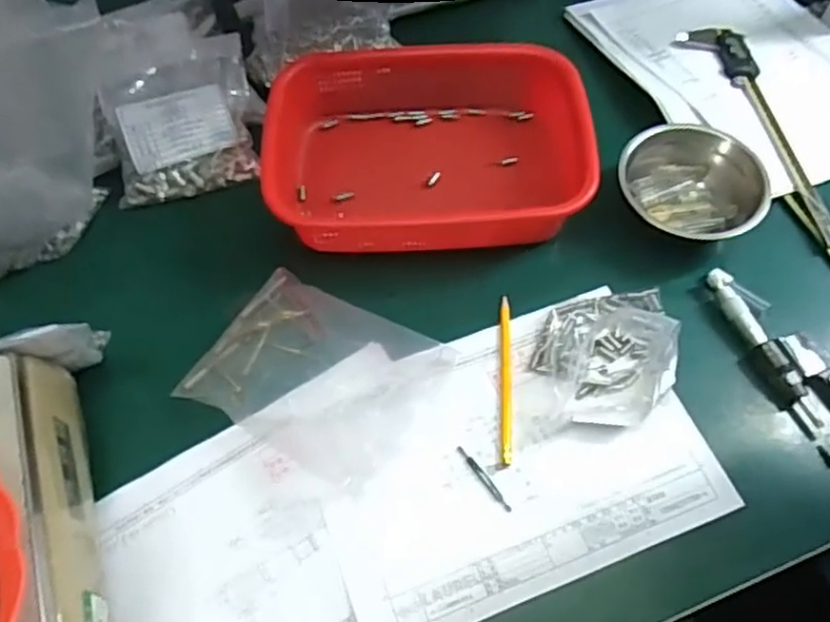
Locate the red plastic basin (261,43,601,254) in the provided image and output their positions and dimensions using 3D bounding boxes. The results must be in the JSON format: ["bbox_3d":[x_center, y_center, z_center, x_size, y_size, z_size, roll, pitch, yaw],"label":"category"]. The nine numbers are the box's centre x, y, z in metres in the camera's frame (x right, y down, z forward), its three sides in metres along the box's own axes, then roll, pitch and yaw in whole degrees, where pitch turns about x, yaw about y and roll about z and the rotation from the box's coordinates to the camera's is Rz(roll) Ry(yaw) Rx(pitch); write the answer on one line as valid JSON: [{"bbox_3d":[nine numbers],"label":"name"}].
[{"bbox_3d":[0.010,-0.164,0.663,0.295,0.068,0.209,-1,62,-1],"label":"red plastic basin"}]

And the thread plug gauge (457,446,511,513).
[{"bbox_3d":[0.055,0.132,0.546,0.007,0.004,0.063,-33,67,-17],"label":"thread plug gauge"}]

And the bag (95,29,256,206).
[{"bbox_3d":[-0.234,-0.196,0.691,0.138,0.031,0.163,-11,79,-12],"label":"bag"}]

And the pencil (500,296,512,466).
[{"bbox_3d":[0.077,0.055,0.584,0.010,0.004,0.150,3,62,1],"label":"pencil"}]

